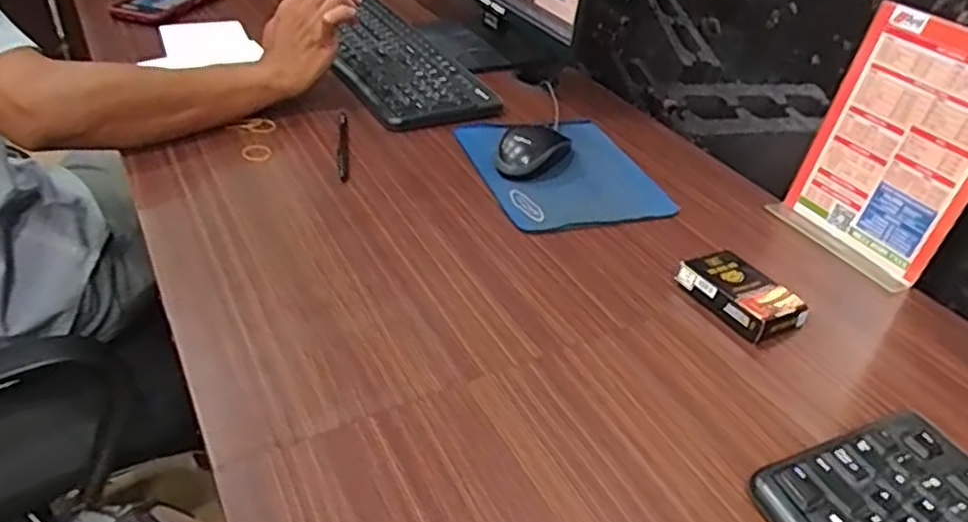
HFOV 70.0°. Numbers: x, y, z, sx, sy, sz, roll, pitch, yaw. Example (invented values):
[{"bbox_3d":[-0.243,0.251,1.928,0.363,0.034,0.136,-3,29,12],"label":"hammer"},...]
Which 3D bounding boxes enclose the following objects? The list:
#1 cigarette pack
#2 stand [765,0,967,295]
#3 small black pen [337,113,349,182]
[{"bbox_3d":[0.215,0.028,0.577,0.061,0.027,0.091,-20,44,-30],"label":"cigarette pack"},{"bbox_3d":[0.366,-0.100,0.621,0.049,0.206,0.152,-14,41,-24],"label":"stand"},{"bbox_3d":[-0.152,-0.125,0.742,0.012,0.005,0.142,-3,38,-10],"label":"small black pen"}]

